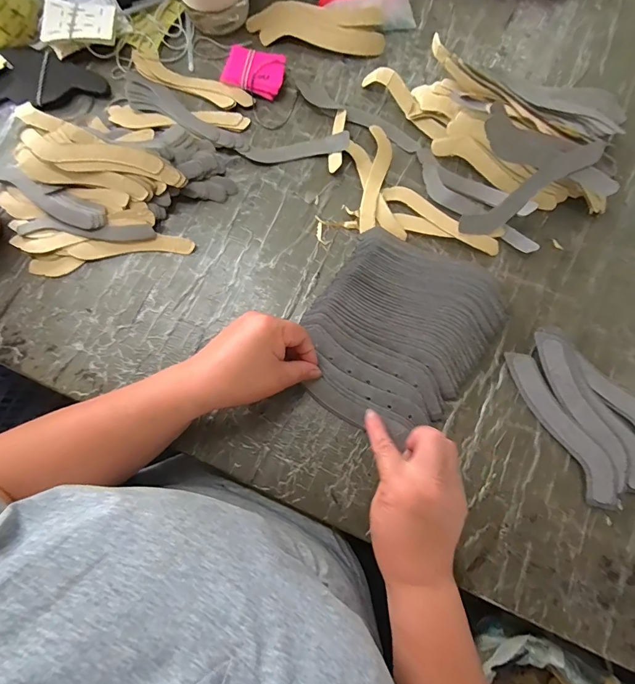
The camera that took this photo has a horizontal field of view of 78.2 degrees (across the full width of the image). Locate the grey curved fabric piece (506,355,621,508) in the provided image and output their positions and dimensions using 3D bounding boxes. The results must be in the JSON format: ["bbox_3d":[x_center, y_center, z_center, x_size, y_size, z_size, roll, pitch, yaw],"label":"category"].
[{"bbox_3d":[0.240,0.079,0.380,0.037,0.010,0.160,-28,79,-5],"label":"grey curved fabric piece"}]

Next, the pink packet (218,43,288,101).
[{"bbox_3d":[-0.075,-0.326,0.470,0.068,0.018,0.057,17,79,5],"label":"pink packet"}]

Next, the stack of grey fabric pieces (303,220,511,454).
[{"bbox_3d":[0.077,-0.011,0.389,0.165,0.023,0.193,36,81,8],"label":"stack of grey fabric pieces"}]

